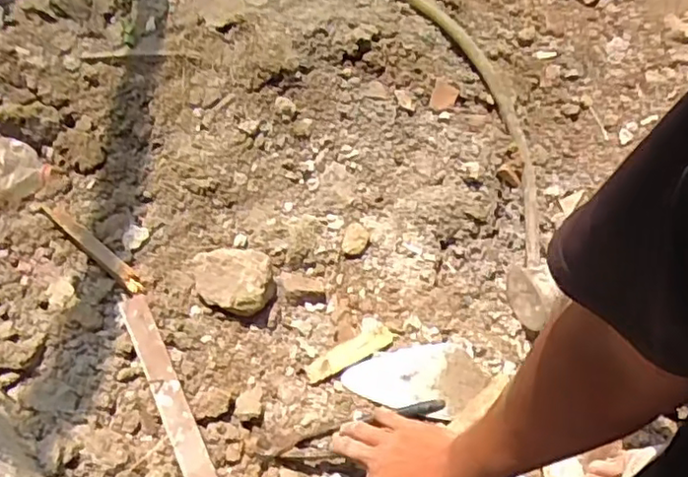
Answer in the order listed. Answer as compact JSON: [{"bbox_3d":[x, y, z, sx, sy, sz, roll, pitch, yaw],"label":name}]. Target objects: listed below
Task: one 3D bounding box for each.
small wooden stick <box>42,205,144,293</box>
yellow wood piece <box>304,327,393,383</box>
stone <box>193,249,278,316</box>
[{"bbox_3d":[-0.325,0.010,0.851,0.190,0.024,0.020,36,68,21],"label":"small wooden stick"},{"bbox_3d":[0.010,0.142,0.822,0.121,0.019,0.028,-24,61,-25],"label":"yellow wood piece"},{"bbox_3d":[-0.145,0.059,0.855,0.107,0.062,0.077,4,61,6],"label":"stone"}]

